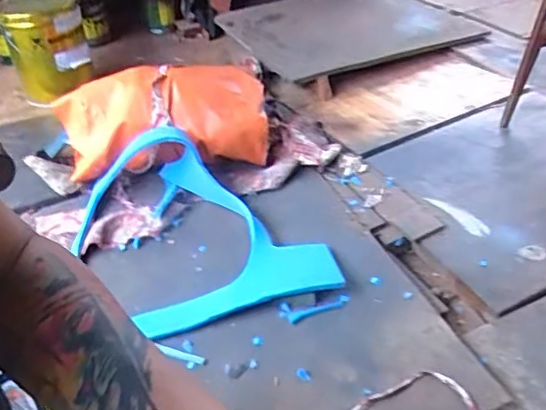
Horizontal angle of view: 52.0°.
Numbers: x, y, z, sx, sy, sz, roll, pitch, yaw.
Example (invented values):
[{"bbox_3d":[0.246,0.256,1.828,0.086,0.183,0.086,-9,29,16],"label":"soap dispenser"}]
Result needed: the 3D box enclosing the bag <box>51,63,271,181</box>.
[{"bbox_3d":[-0.315,-0.240,1.577,0.571,0.211,0.258,-6,39,-4],"label":"bag"}]

